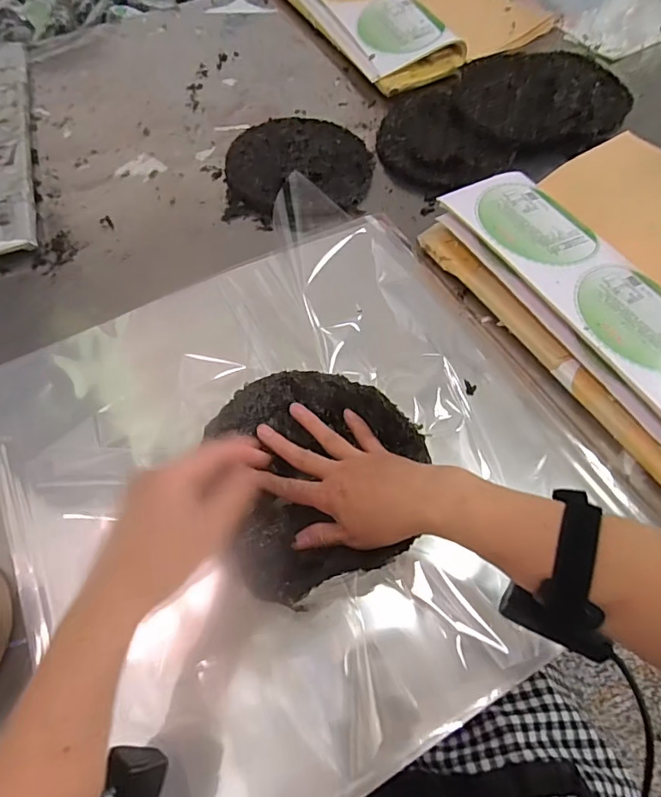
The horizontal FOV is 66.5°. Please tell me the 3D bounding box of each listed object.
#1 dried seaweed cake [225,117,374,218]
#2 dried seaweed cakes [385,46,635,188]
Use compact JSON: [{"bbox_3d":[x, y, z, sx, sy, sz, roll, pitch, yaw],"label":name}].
[{"bbox_3d":[-0.046,-0.332,0.702,0.193,0.018,0.192,-13,62,-6],"label":"dried seaweed cake"},{"bbox_3d":[0.257,-0.427,0.741,0.413,0.043,0.234,-22,63,-11],"label":"dried seaweed cakes"}]

